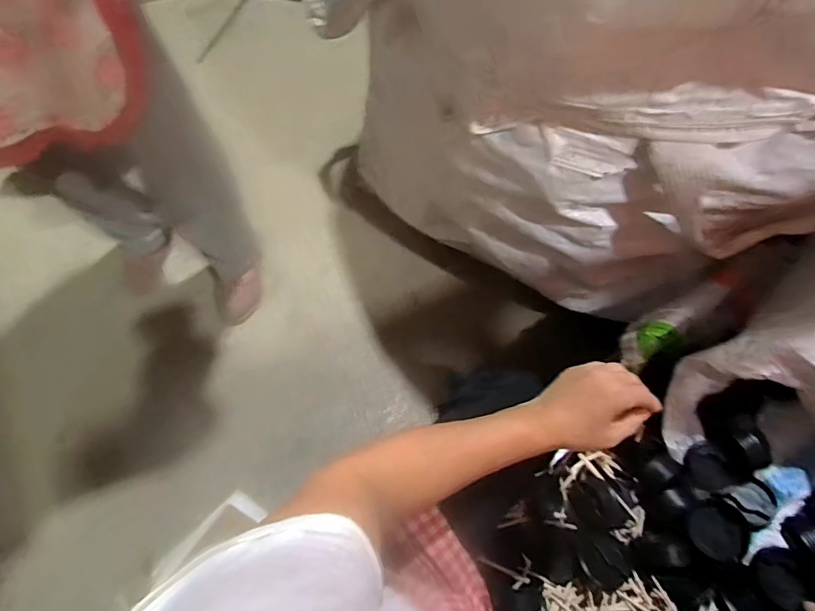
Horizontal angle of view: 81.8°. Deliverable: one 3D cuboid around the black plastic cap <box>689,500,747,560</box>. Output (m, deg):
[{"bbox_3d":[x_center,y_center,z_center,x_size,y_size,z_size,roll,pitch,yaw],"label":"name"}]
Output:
[{"bbox_3d":[0.441,0.320,0.671,0.069,0.018,0.073,30,86,37],"label":"black plastic cap"}]

